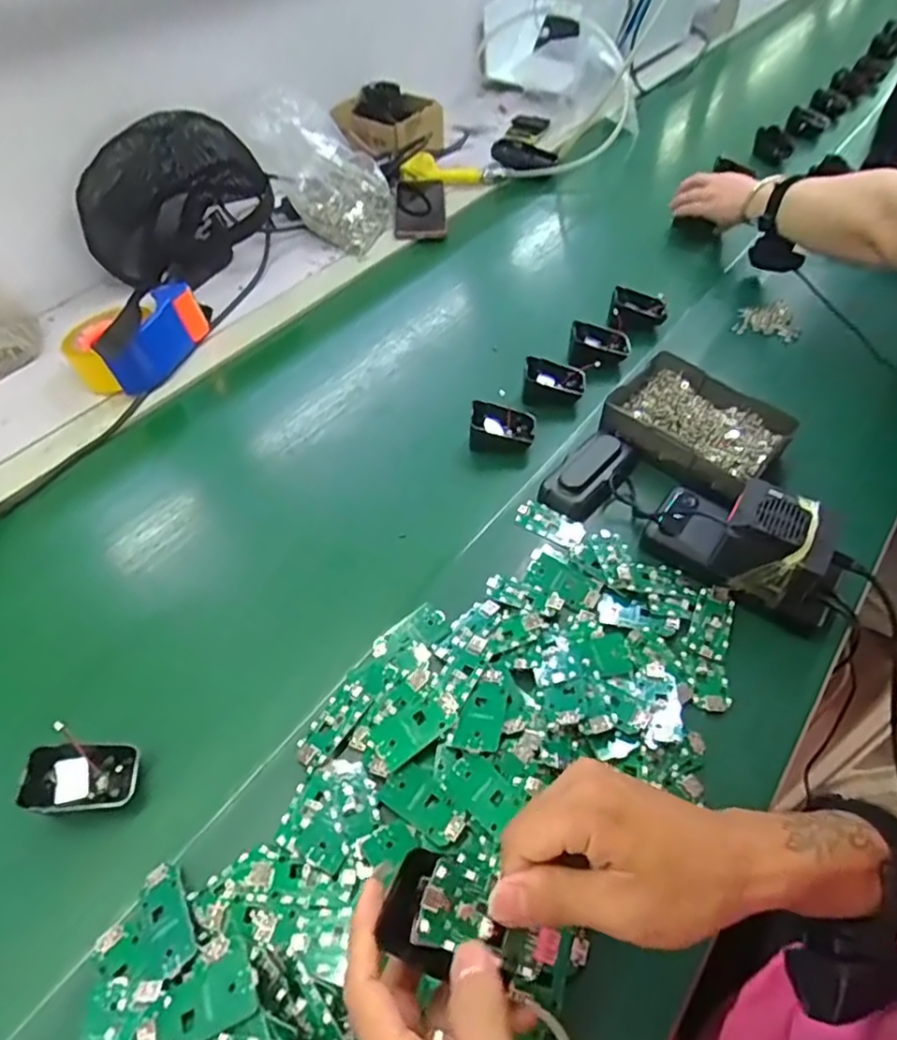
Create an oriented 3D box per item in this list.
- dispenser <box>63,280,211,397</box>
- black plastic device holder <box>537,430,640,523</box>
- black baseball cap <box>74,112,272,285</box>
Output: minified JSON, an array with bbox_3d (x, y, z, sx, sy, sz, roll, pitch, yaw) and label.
[{"bbox_3d":[-0.363,-0.220,0.743,0.097,0.068,0.160,19,54,18],"label":"dispenser"},{"bbox_3d":[0.137,-0.045,0.610,0.055,0.025,0.106,30,58,25],"label":"black plastic device holder"},{"bbox_3d":[-0.362,-0.422,0.853,0.103,0.182,0.217,27,57,23],"label":"black baseball cap"}]

